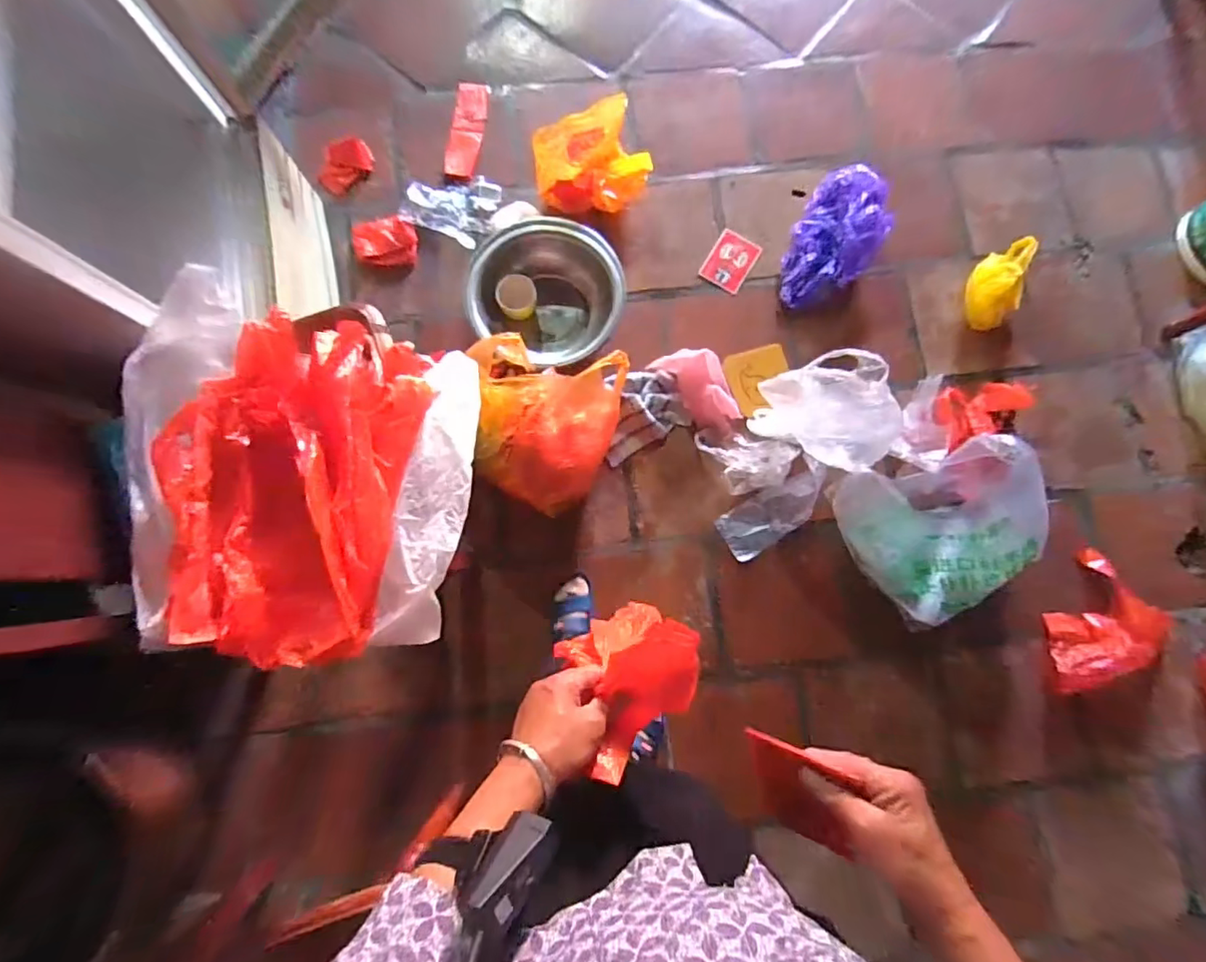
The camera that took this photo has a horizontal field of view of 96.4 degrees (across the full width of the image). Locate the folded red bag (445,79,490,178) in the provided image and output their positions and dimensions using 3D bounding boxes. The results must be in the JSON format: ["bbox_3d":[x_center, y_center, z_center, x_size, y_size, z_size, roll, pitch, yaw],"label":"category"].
[{"bbox_3d":[-0.350,-0.922,1.406,0.092,0.022,0.283,6,80,-1],"label":"folded red bag"}]

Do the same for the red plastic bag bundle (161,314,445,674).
[{"bbox_3d":[-0.424,-0.006,0.718,0.296,0.099,0.440,8,80,-1],"label":"red plastic bag bundle"}]

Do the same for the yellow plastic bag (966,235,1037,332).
[{"bbox_3d":[0.919,-0.454,1.253,0.082,0.128,0.187,4,80,-2],"label":"yellow plastic bag"}]

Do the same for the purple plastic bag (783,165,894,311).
[{"bbox_3d":[0.556,-0.582,1.287,0.189,0.105,0.344,31,81,3],"label":"purple plastic bag"}]

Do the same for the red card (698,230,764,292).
[{"bbox_3d":[0.319,-0.550,1.350,0.108,0.008,0.137,31,88,5],"label":"red card"}]

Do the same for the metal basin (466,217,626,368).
[{"bbox_3d":[-0.131,-0.431,1.265,0.351,0.126,0.324,0,81,-2],"label":"metal basin"}]

